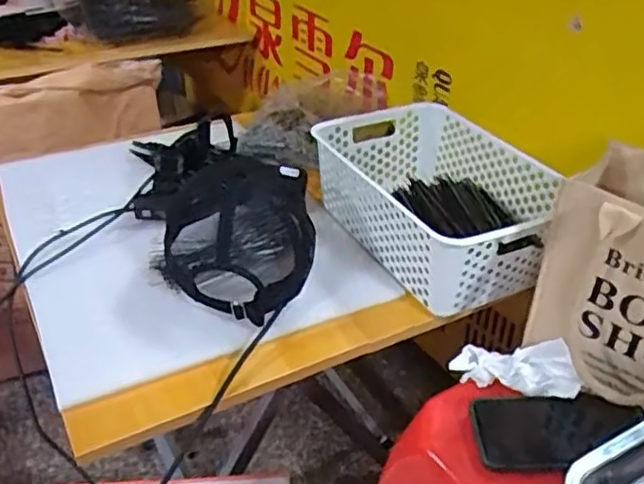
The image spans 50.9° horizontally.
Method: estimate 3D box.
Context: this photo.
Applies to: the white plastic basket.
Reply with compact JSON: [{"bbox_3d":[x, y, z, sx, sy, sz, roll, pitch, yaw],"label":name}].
[{"bbox_3d":[0.144,-0.053,0.827,0.208,0.102,0.312,-16,38,-23],"label":"white plastic basket"}]

